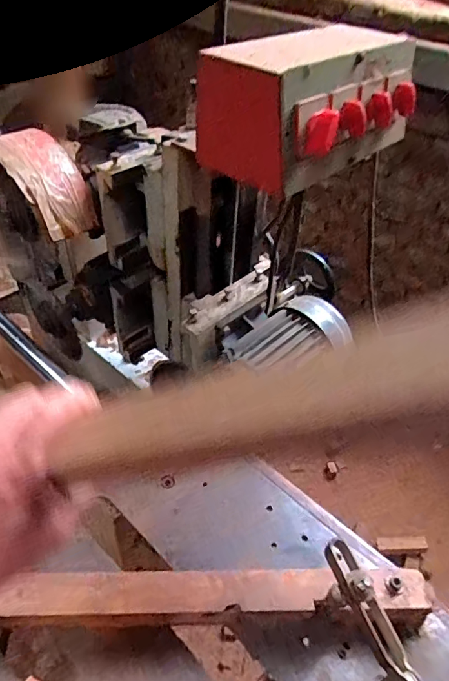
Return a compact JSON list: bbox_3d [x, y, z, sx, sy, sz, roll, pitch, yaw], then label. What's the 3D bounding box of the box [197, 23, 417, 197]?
[{"bbox_3d":[0.129,-0.324,0.633,0.151,0.129,0.318,35,54,26],"label":"box"}]

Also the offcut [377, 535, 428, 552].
[{"bbox_3d":[0.528,0.606,1.411,0.150,0.023,0.043,1,47,-2],"label":"offcut"}]

